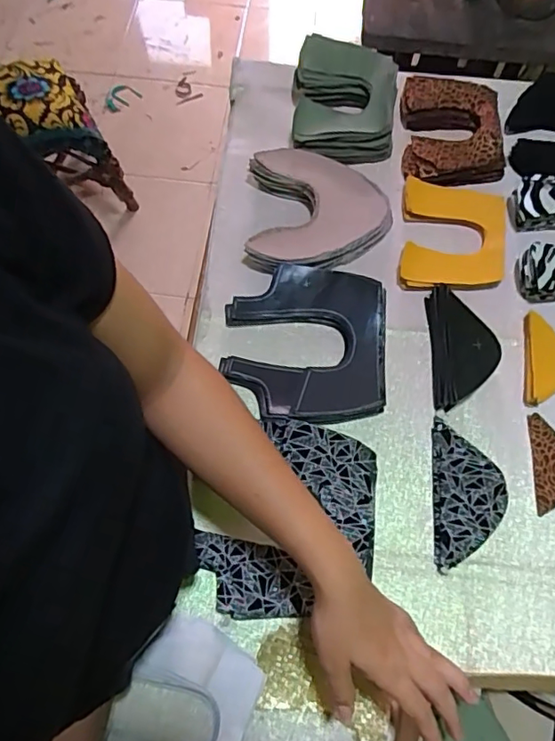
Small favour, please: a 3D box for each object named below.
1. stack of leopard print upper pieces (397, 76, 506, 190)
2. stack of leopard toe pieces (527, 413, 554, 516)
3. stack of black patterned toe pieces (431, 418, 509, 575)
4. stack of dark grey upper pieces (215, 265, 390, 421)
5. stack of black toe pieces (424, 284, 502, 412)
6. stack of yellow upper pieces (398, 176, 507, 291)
[{"bbox_3d":[0.238,-0.327,0.735,0.132,0.027,0.166,2,69,1],"label":"stack of leopard print upper pieces"},{"bbox_3d":[0.299,0.101,0.583,0.043,0.004,0.104,4,69,1],"label":"stack of leopard toe pieces"},{"bbox_3d":[0.201,0.131,0.565,0.073,0.017,0.147,5,69,1],"label":"stack of black patterned toe pieces"},{"bbox_3d":[0.031,-0.030,0.620,0.185,0.034,0.187,4,69,1],"label":"stack of dark grey upper pieces"},{"bbox_3d":[0.213,-0.031,0.620,0.065,0.031,0.147,1,69,0],"label":"stack of black toe pieces"},{"bbox_3d":[0.219,-0.170,0.671,0.124,0.026,0.152,8,69,3],"label":"stack of yellow upper pieces"}]

